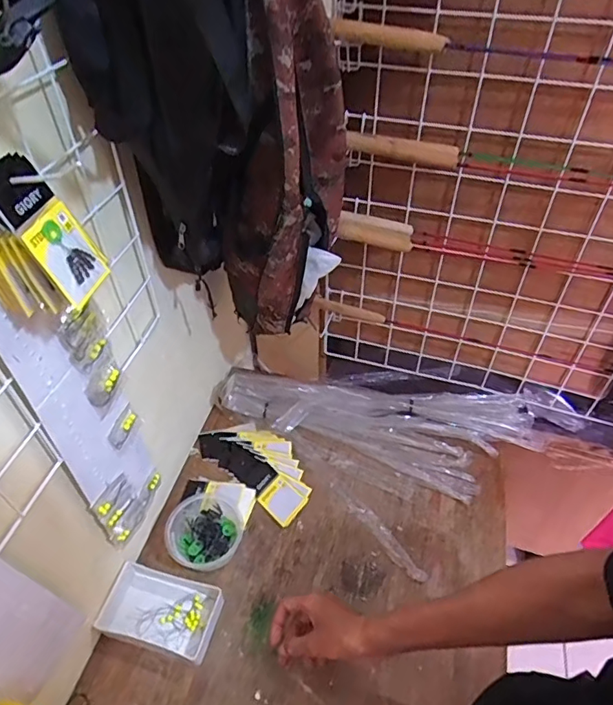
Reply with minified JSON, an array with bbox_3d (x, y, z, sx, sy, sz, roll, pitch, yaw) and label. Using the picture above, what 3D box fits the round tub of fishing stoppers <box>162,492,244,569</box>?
[{"bbox_3d":[-0.142,0.254,0.701,0.095,0.050,0.099,-1,46,1],"label":"round tub of fishing stoppers"}]

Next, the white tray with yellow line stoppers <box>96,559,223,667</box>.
[{"bbox_3d":[-0.188,0.330,0.648,0.146,0.032,0.088,10,47,11],"label":"white tray with yellow line stoppers"}]

